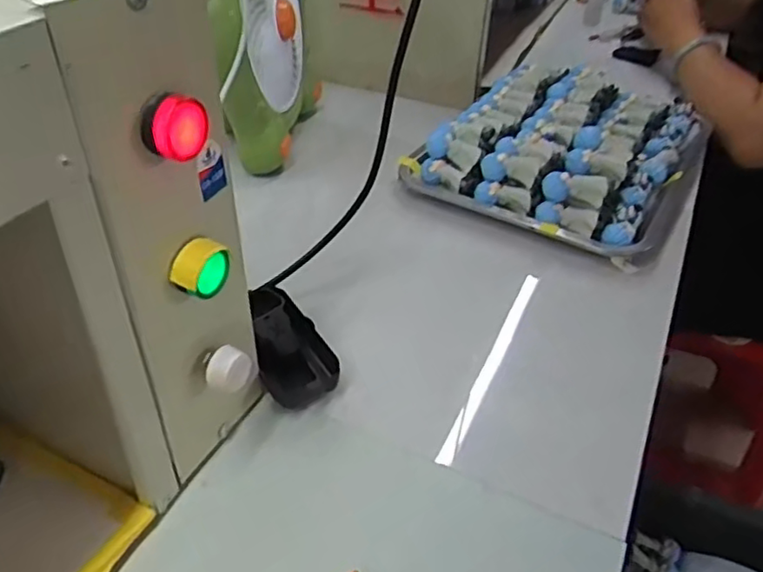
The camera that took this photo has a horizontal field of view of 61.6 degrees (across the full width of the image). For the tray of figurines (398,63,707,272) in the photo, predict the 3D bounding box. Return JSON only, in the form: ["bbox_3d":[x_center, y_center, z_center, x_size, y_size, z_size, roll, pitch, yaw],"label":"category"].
[{"bbox_3d":[0.209,-0.161,0.696,0.248,0.052,0.318,26,45,25],"label":"tray of figurines"}]

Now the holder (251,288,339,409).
[{"bbox_3d":[-0.069,0.038,0.464,0.049,0.033,0.102,-17,60,-23],"label":"holder"}]

